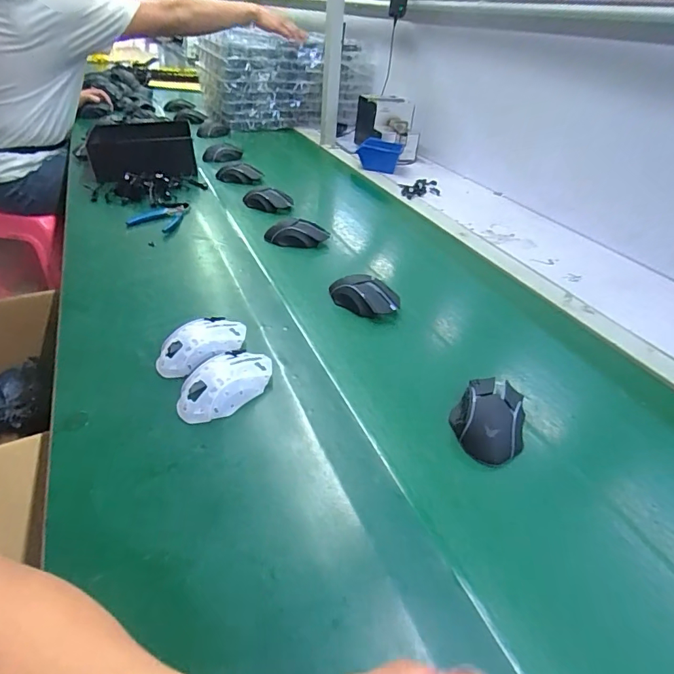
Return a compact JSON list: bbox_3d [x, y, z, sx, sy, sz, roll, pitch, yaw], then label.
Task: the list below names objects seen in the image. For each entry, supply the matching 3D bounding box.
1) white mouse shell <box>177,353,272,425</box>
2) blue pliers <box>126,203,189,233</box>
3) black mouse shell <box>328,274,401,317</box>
[{"bbox_3d":[-0.123,0.052,0.501,0.111,0.034,0.056,-26,47,-35],"label":"white mouse shell"},{"bbox_3d":[-0.335,-0.235,0.867,0.097,0.014,0.109,16,38,14],"label":"blue pliers"},{"bbox_3d":[0.042,-0.063,0.676,0.105,0.038,0.057,8,37,4],"label":"black mouse shell"}]

